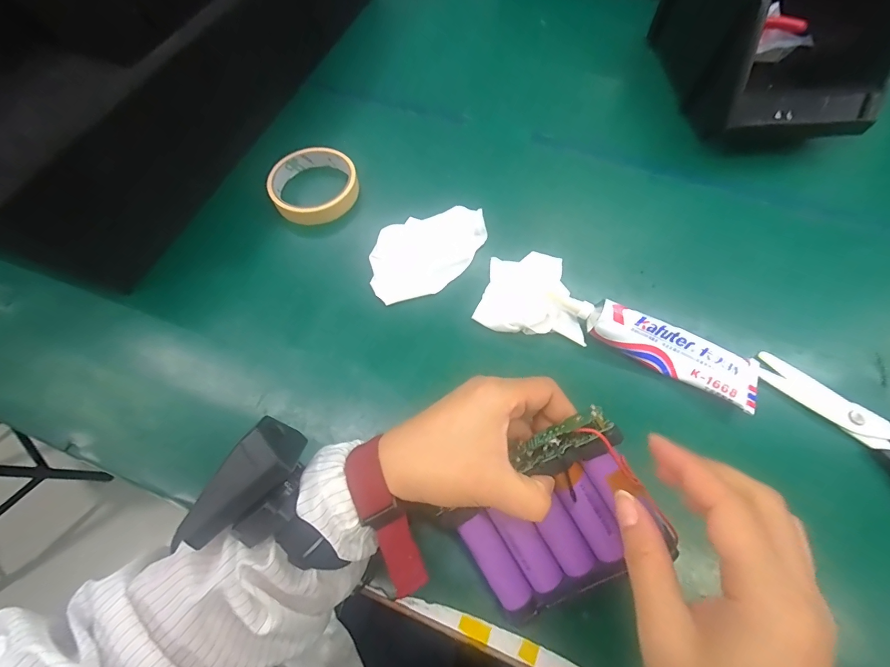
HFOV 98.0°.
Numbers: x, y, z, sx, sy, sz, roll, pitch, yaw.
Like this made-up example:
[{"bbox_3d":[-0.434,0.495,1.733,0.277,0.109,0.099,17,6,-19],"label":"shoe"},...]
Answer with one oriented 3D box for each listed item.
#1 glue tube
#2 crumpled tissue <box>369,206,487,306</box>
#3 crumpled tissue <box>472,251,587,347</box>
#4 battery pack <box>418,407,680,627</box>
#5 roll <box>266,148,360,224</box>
[{"bbox_3d":[0.170,0.006,0.317,0.164,0.031,0.040,28,69,12],"label":"glue tube"},{"bbox_3d":[-0.015,-0.077,0.364,0.122,0.016,0.071,-30,69,-13],"label":"crumpled tissue"},{"bbox_3d":[0.077,-0.038,0.342,0.090,0.020,0.080,8,66,3],"label":"crumpled tissue"},{"bbox_3d":[0.067,0.111,0.231,0.115,0.020,0.087,-36,91,10],"label":"battery pack"},{"bbox_3d":[-0.136,-0.156,0.398,0.085,0.021,0.085,0,66,0],"label":"roll"}]

